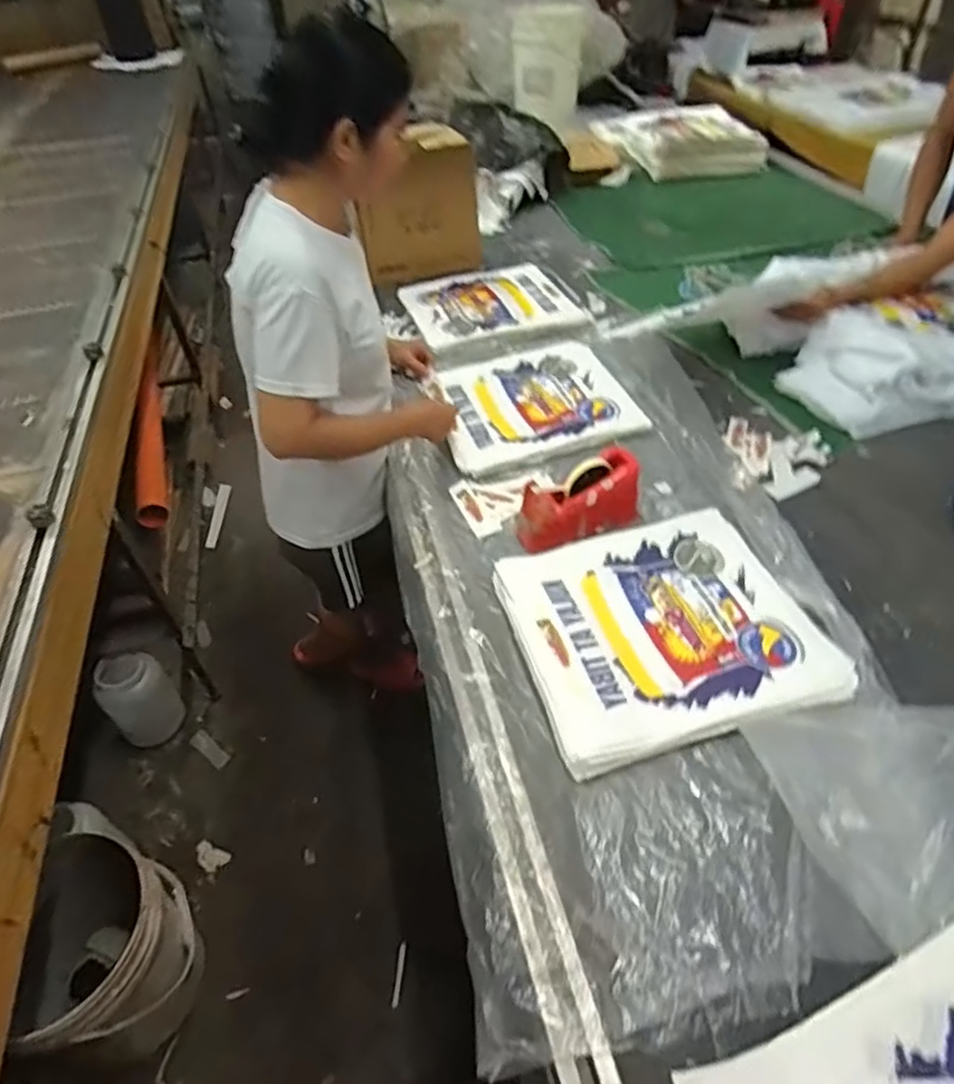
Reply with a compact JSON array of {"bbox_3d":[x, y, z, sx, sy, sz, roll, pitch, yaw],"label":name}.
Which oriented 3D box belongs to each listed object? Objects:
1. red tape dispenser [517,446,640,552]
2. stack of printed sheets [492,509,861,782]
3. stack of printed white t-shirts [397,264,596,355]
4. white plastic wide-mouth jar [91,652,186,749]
[{"bbox_3d":[0.164,-0.065,1.039,0.206,0.083,0.094,-21,48,-15],"label":"red tape dispenser"},{"bbox_3d":[0.253,0.100,0.899,0.397,0.038,0.342,-14,47,-9],"label":"stack of printed sheets"},{"bbox_3d":[0.033,-0.582,1.600,0.387,0.023,0.369,-16,47,-11],"label":"stack of printed white t-shirts"},{"bbox_3d":[-0.821,0.383,1.612,0.138,0.223,0.151,-2,46,2],"label":"white plastic wide-mouth jar"}]

